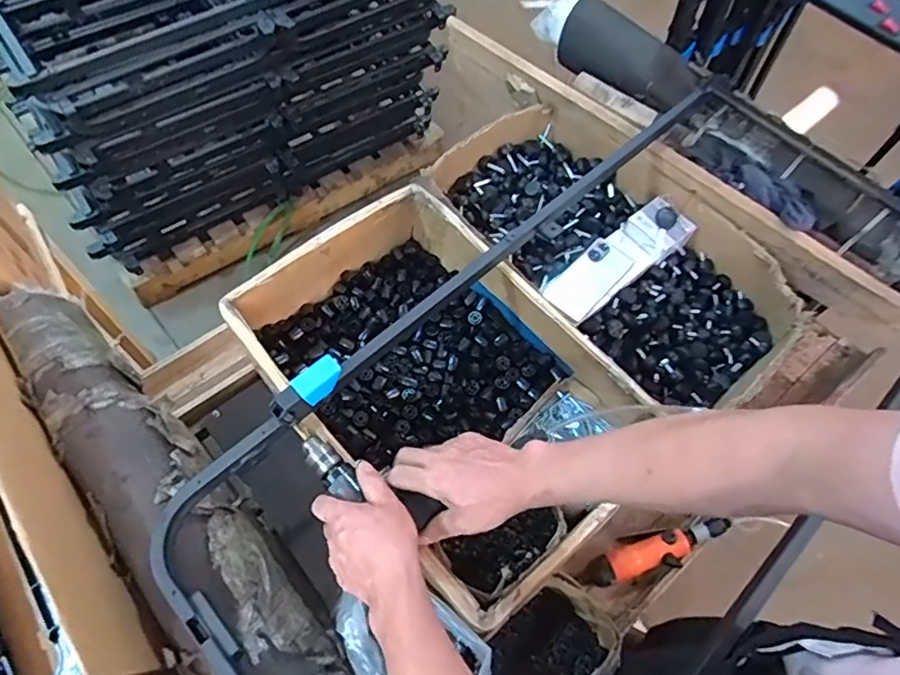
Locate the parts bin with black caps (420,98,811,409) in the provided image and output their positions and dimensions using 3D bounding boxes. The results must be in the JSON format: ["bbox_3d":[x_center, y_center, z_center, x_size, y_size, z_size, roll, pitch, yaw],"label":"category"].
[{"bbox_3d":[0.233,-0.148,0.944,0.612,0.136,0.322,42,68,17],"label":"parts bin with black caps"}]

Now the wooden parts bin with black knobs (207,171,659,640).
[{"bbox_3d":[-0.011,0.063,0.790,0.337,0.140,0.506,-38,71,-20],"label":"wooden parts bin with black knobs"}]

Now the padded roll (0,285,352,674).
[{"bbox_3d":[-0.274,0.230,0.629,0.130,0.095,0.828,-34,70,-19],"label":"padded roll"}]

